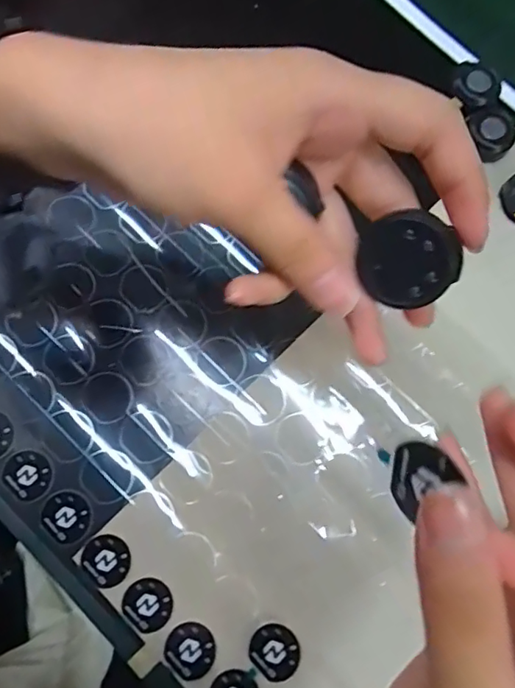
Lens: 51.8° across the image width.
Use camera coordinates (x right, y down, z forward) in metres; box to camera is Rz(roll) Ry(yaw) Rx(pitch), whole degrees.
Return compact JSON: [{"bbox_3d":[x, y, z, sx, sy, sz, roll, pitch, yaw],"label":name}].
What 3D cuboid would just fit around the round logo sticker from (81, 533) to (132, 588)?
[{"bbox_3d":[-0.074,0.106,0.259,0.022,0.004,0.023,0,78,-1],"label":"round logo sticker"}]

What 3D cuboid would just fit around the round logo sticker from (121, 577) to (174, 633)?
[{"bbox_3d":[-0.052,0.125,0.255,0.023,0.004,0.024,1,78,-5],"label":"round logo sticker"}]

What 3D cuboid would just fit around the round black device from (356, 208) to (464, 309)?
[{"bbox_3d":[0.048,-0.027,0.164,0.027,0.012,0.028,-12,110,26],"label":"round black device"}]

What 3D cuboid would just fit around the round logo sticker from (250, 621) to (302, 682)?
[{"bbox_3d":[0.008,0.145,0.250,0.023,0.004,0.022,-2,74,7],"label":"round logo sticker"}]

